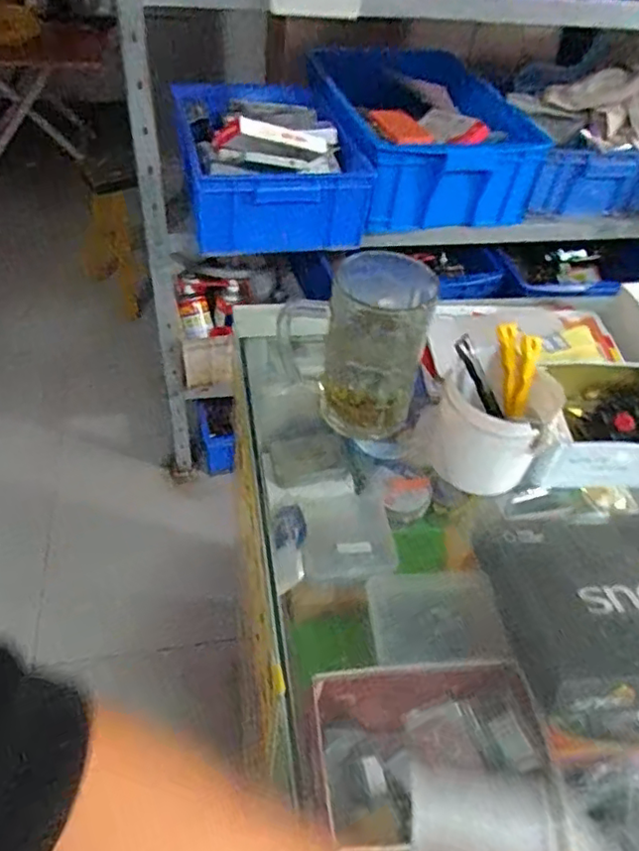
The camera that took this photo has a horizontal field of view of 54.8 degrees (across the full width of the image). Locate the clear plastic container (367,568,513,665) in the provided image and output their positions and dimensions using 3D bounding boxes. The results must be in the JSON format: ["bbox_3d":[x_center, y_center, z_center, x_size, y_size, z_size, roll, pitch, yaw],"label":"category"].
[{"bbox_3d":[0.122,0.203,0.652,0.136,0.039,0.105,2,47,-5],"label":"clear plastic container"}]

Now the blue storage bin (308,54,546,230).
[{"bbox_3d":[0.194,-0.610,1.288,0.362,0.182,0.471,-9,49,-15],"label":"blue storage bin"}]

